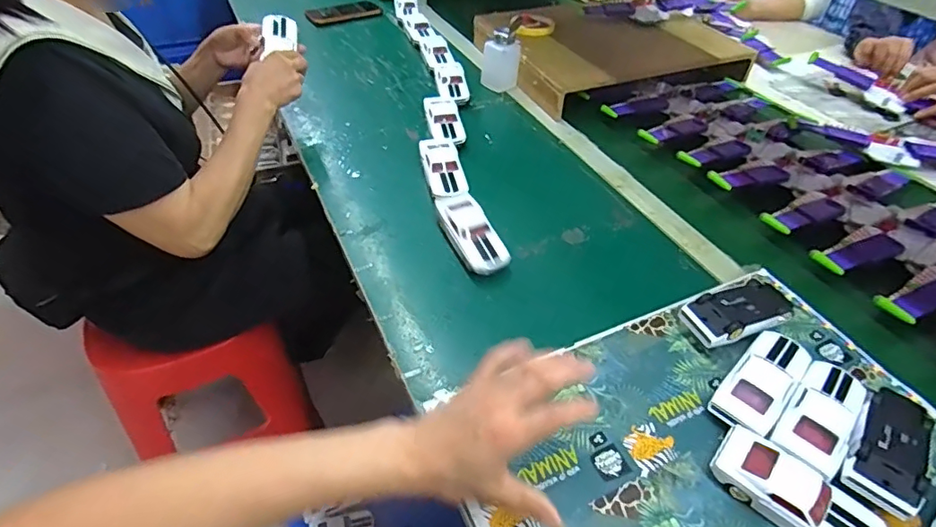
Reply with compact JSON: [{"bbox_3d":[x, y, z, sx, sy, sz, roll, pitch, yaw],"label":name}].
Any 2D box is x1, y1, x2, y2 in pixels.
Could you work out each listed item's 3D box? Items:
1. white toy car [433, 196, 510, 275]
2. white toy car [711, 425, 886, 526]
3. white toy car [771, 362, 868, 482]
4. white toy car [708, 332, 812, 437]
[{"bbox_3d":[0.002,-0.037,0.650,0.055,0.032,0.132,-19,48,-20],"label":"white toy car"},{"bbox_3d":[0.274,0.195,0.425,0.132,0.034,0.056,30,52,26],"label":"white toy car"},{"bbox_3d":[0.329,0.143,0.478,0.054,0.035,0.130,34,54,28],"label":"white toy car"},{"bbox_3d":[0.289,0.117,0.502,0.052,0.032,0.132,35,53,29],"label":"white toy car"}]

